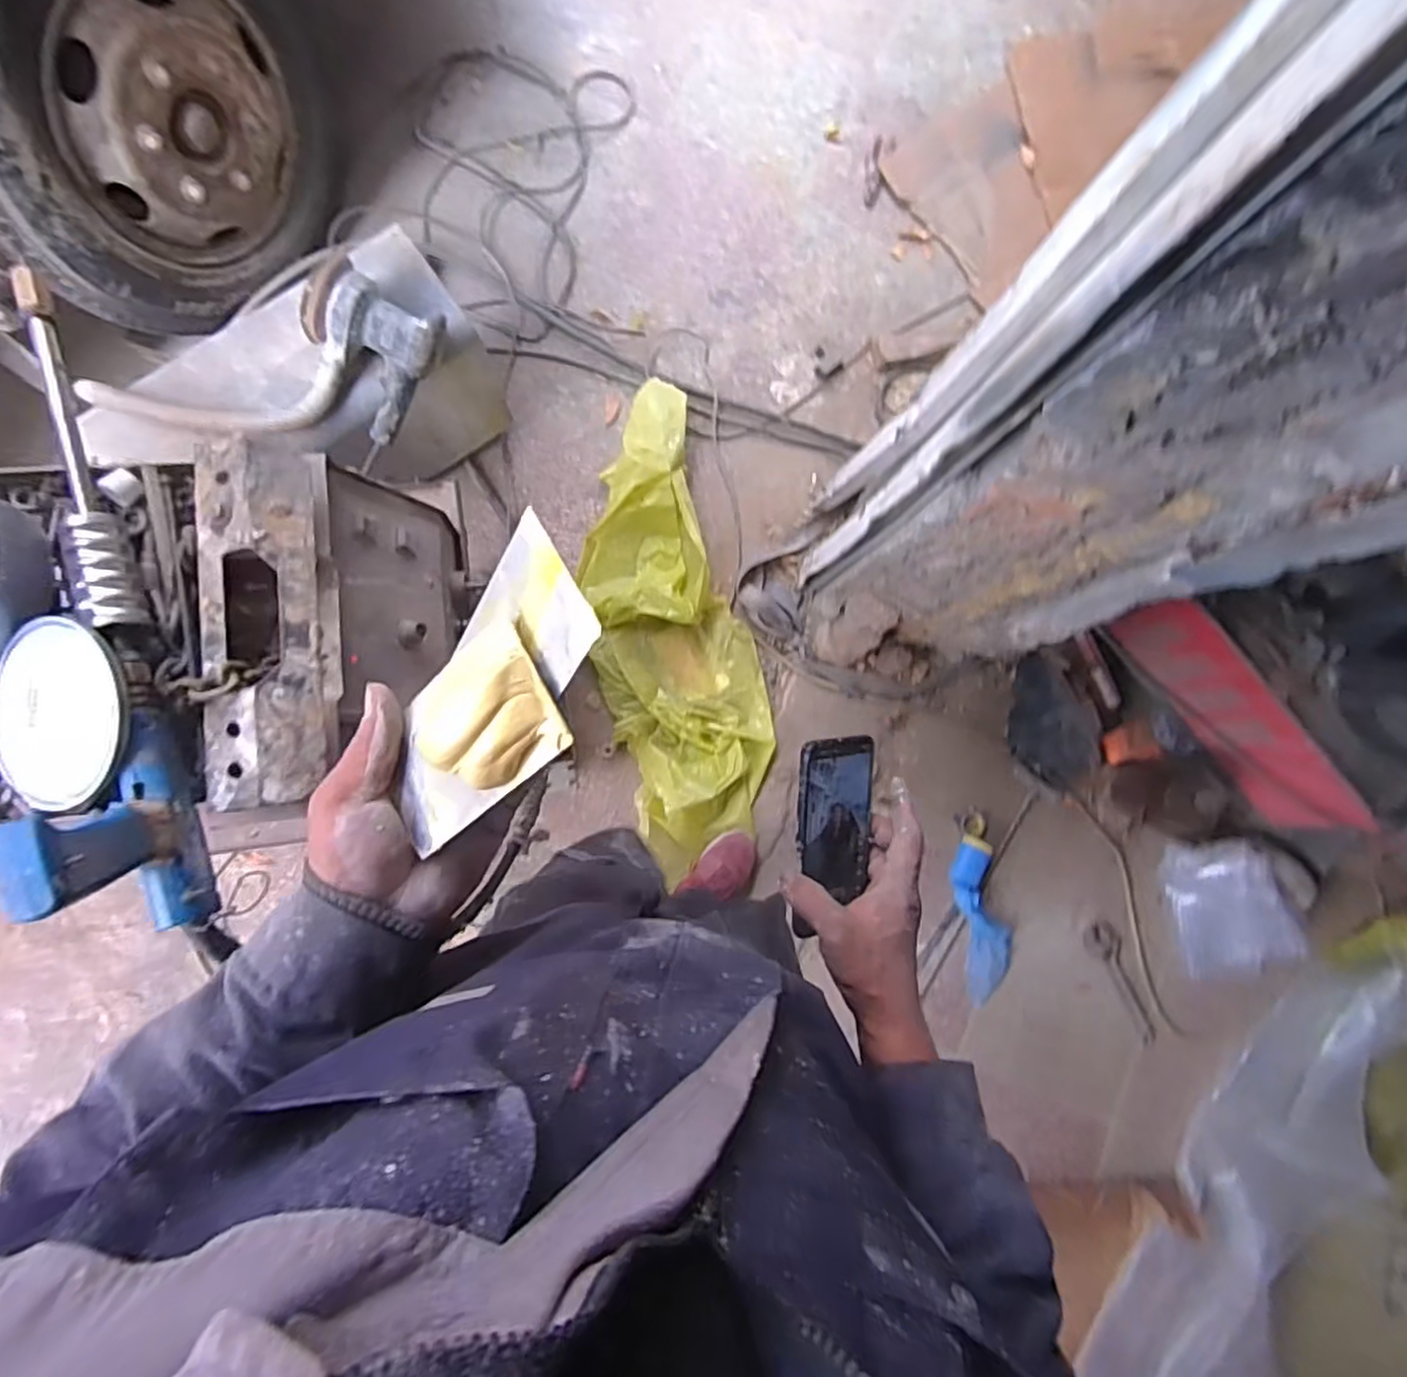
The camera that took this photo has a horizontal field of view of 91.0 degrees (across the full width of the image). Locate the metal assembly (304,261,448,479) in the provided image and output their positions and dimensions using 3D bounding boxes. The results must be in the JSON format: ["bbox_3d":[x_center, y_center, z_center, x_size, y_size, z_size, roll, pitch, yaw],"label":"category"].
[{"bbox_3d":[-0.537,-0.531,1.103,0.168,0.144,0.256,31,83,-1],"label":"metal assembly"}]

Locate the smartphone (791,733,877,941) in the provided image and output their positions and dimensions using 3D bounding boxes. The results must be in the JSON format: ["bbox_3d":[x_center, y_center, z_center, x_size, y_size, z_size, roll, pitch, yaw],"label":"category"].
[{"bbox_3d":[0.107,0.115,0.563,0.076,0.008,0.150,-1,98,-33],"label":"smartphone"}]

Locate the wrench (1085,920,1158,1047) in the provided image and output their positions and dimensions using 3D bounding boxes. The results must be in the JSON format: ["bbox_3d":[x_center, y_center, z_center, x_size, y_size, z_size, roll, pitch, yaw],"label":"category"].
[{"bbox_3d":[0.944,0.657,1.557,0.074,0.016,0.279,-25,87,-7],"label":"wrench"}]

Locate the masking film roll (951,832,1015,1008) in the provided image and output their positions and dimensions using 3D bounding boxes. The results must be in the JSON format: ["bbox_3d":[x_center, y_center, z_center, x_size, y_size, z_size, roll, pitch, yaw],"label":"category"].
[{"bbox_3d":[0.620,0.509,1.517,0.119,0.045,0.359,-9,85,-5],"label":"masking film roll"}]

